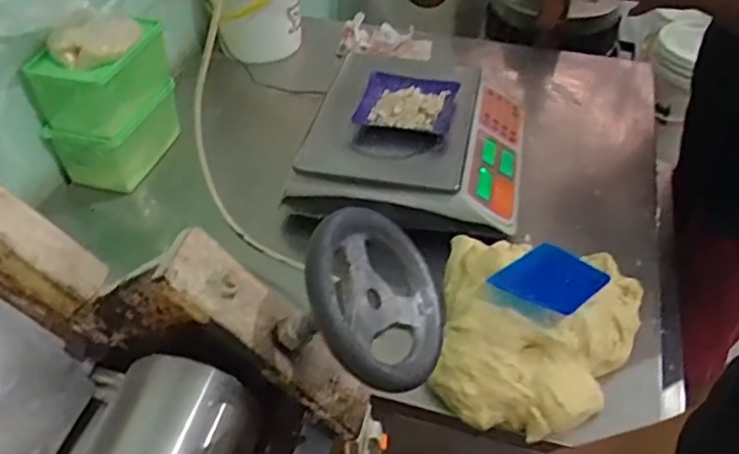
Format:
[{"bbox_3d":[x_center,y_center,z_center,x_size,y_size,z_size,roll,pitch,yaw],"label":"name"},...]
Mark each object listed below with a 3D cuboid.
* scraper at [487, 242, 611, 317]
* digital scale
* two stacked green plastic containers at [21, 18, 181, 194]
[{"bbox_3d":[0.210,0.059,0.750,0.094,0.011,0.132,33,40,33],"label":"scraper"},{"bbox_3d":[0.078,-0.147,0.986,0.311,0.104,0.322,9,44,10],"label":"digital scale"},{"bbox_3d":[-0.398,-0.191,1.011,0.129,0.196,0.180,11,44,12],"label":"two stacked green plastic containers"}]

